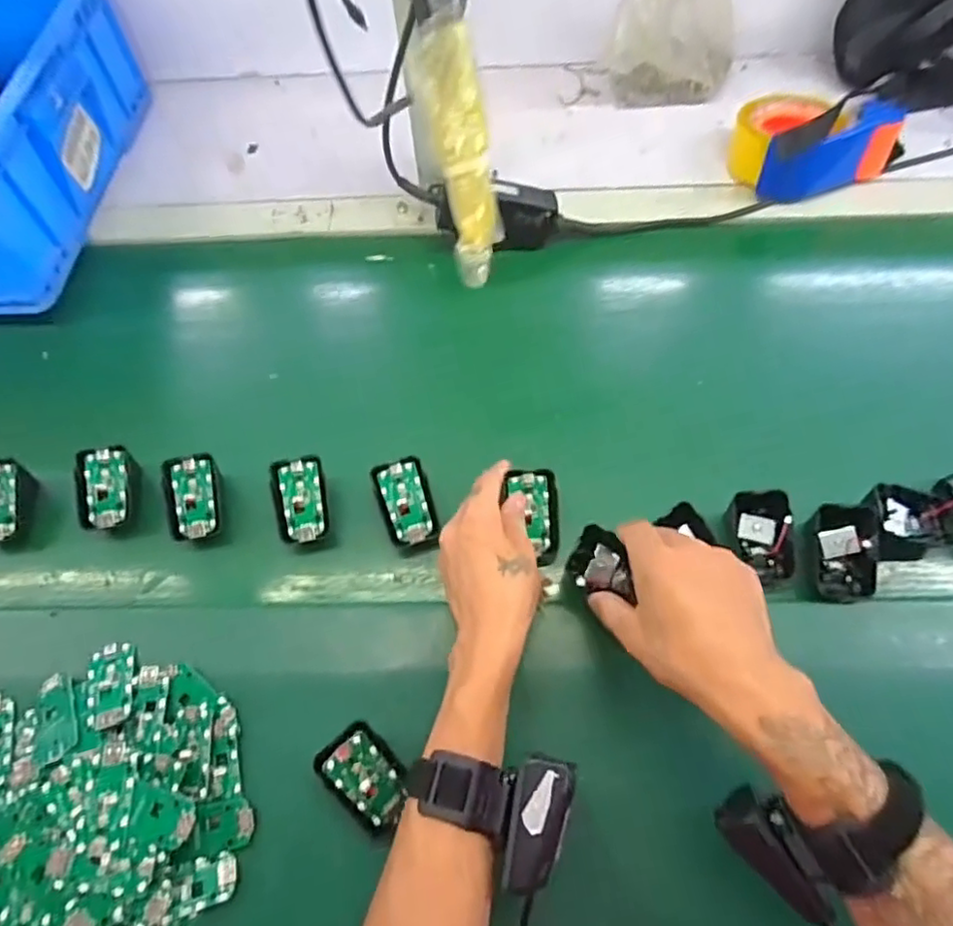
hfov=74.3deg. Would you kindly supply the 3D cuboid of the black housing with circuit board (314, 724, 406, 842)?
[{"bbox_3d":[-0.070,0.207,0.411,0.041,0.009,0.070,-37,95,-19],"label":"black housing with circuit board"}]

